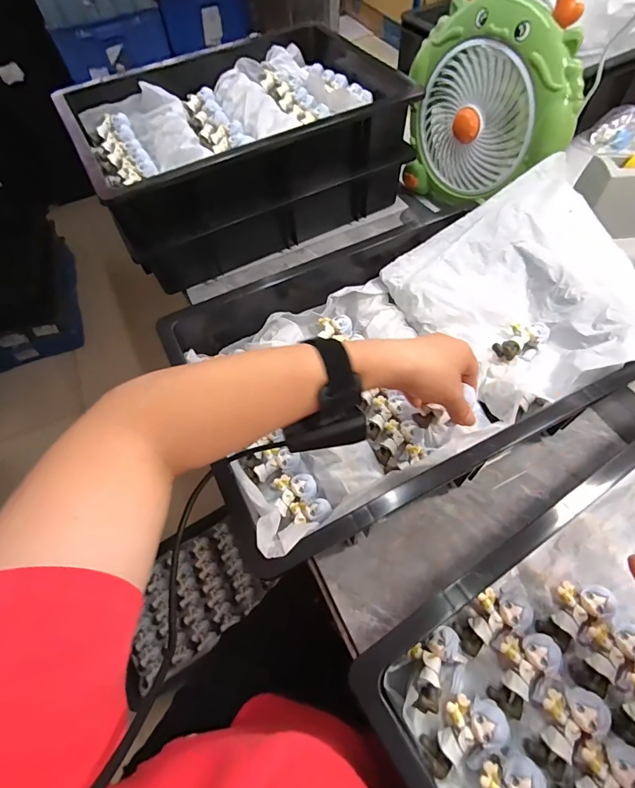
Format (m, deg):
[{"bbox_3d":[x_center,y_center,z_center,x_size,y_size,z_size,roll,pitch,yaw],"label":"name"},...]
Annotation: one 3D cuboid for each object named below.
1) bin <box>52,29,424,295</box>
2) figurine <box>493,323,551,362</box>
[{"bbox_3d":[-0.100,-0.390,0.659,0.487,0.177,0.320,-28,60,-13],"label":"bin"},{"bbox_3d":[0.233,-0.060,0.468,0.058,0.019,0.038,-38,63,-18],"label":"figurine"}]

